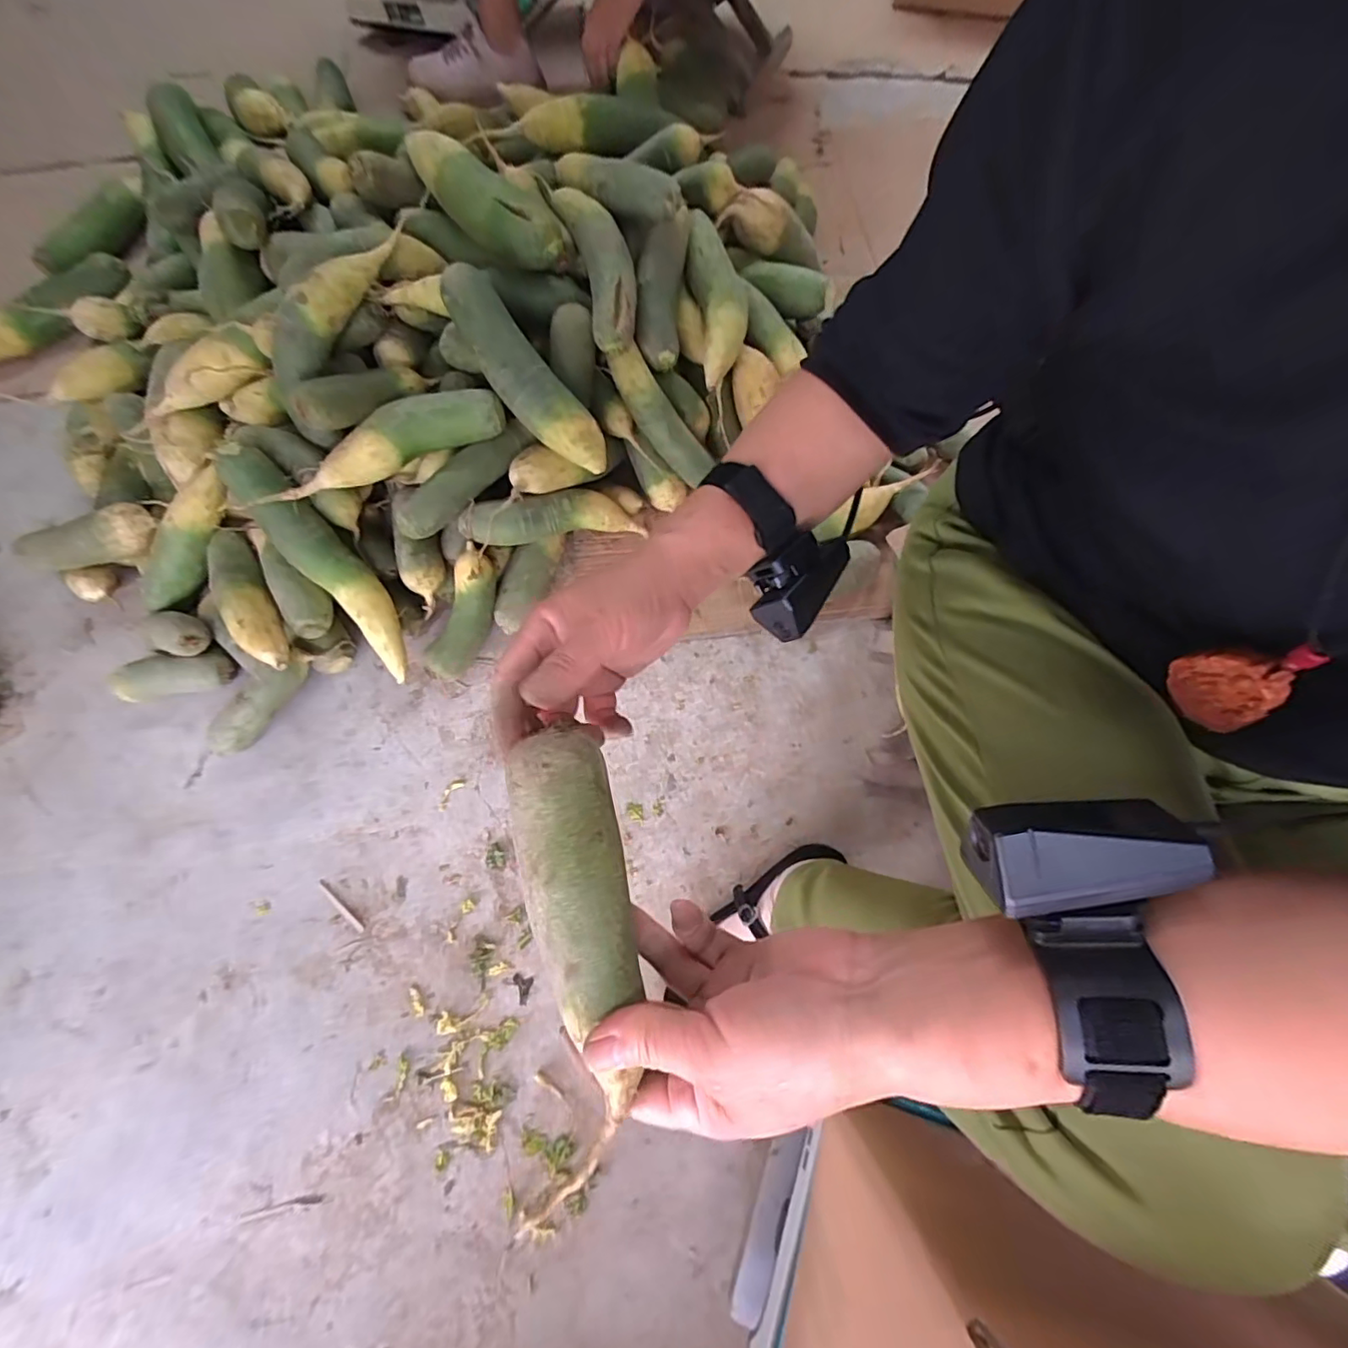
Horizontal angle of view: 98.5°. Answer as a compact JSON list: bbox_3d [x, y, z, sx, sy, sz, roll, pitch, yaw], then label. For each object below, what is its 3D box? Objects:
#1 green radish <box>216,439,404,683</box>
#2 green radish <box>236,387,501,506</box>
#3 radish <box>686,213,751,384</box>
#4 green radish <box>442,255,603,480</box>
[{"bbox_3d":[-0.387,-0.122,0.650,0.060,0.047,0.294,-37,112,-10],"label":"green radish"},{"bbox_3d":[-0.318,-0.251,0.644,0.266,0.049,0.060,-24,72,-6],"label":"green radish"},{"bbox_3d":[0.055,-0.465,0.717,0.068,0.051,0.207,-8,85,-1],"label":"radish"},{"bbox_3d":[-0.165,-0.333,0.647,0.066,0.053,0.244,-40,99,-11],"label":"green radish"}]

